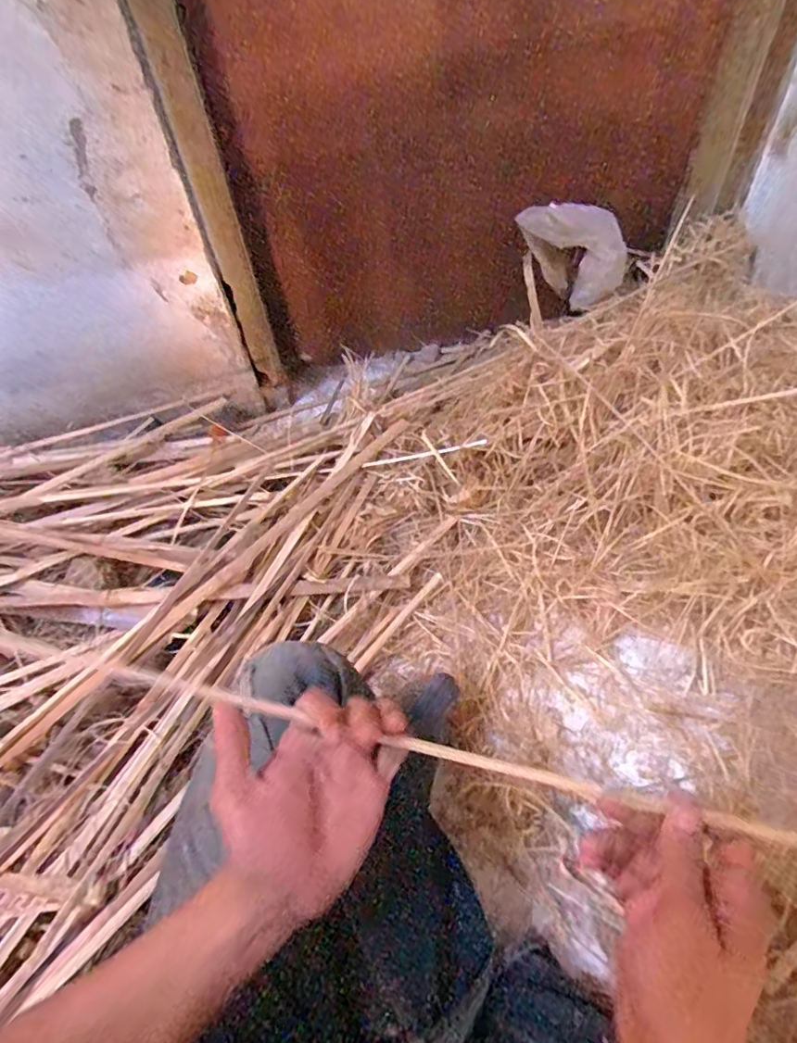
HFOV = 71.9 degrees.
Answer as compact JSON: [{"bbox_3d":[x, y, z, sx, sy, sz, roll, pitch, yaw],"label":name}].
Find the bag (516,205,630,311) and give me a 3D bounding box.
[{"bbox_3d":[0.304,-0.467,0.981,0.108,0.167,0.191,-21,53,-11],"label":"bag"}]

